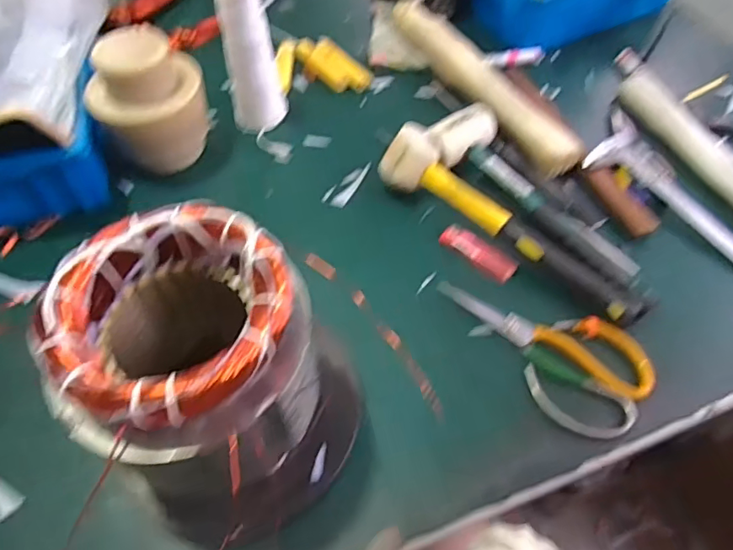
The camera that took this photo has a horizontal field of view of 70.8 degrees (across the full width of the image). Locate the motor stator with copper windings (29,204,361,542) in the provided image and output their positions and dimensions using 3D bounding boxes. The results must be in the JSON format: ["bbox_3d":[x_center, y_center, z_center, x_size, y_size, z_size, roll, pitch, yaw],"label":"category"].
[{"bbox_3d":[-0.096,0.072,0.343,0.159,0.180,0.154,35,63,22],"label":"motor stator with copper windings"}]

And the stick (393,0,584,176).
[{"bbox_3d":[0.131,-0.243,0.641,0.051,0.049,0.348,-25,59,-15],"label":"stick"}]

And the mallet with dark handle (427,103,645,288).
[{"bbox_3d":[0.165,-0.076,0.511,0.078,0.039,0.266,-31,60,-19],"label":"mallet with dark handle"}]

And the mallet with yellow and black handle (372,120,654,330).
[{"bbox_3d":[0.134,-0.053,0.492,0.279,0.053,0.057,35,63,22],"label":"mallet with yellow and black handle"}]

